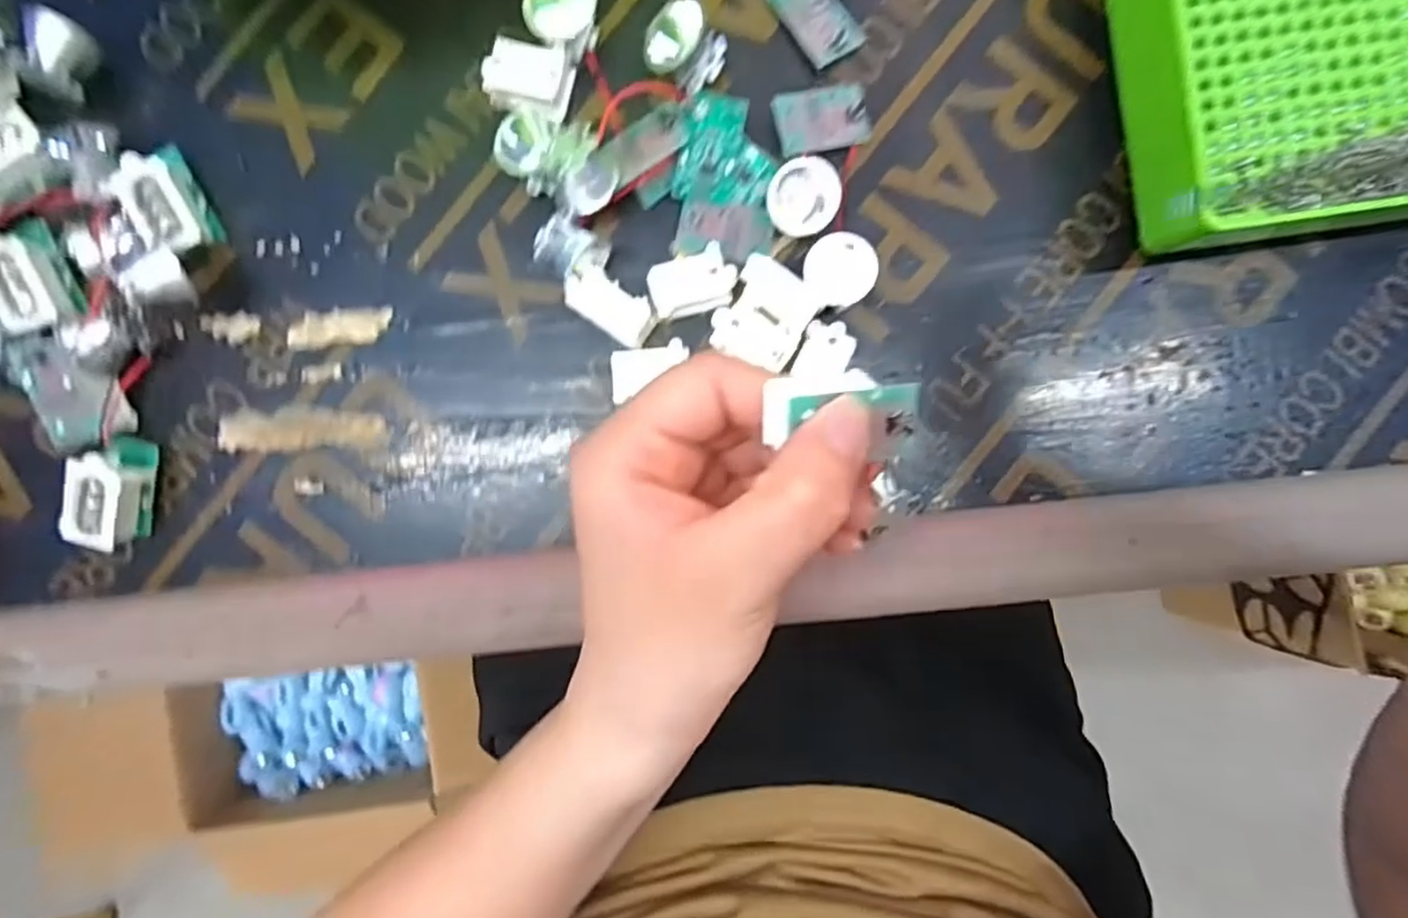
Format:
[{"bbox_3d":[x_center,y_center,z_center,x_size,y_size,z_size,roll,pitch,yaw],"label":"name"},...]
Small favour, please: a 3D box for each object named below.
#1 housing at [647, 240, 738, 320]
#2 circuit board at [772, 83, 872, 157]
[{"bbox_3d":[-0.004,-0.059,0.234,0.029,0.011,0.018,-21,90,0],"label":"housing"},{"bbox_3d":[0.041,-0.116,0.235,0.034,0.004,0.021,-16,97,-14],"label":"circuit board"}]

